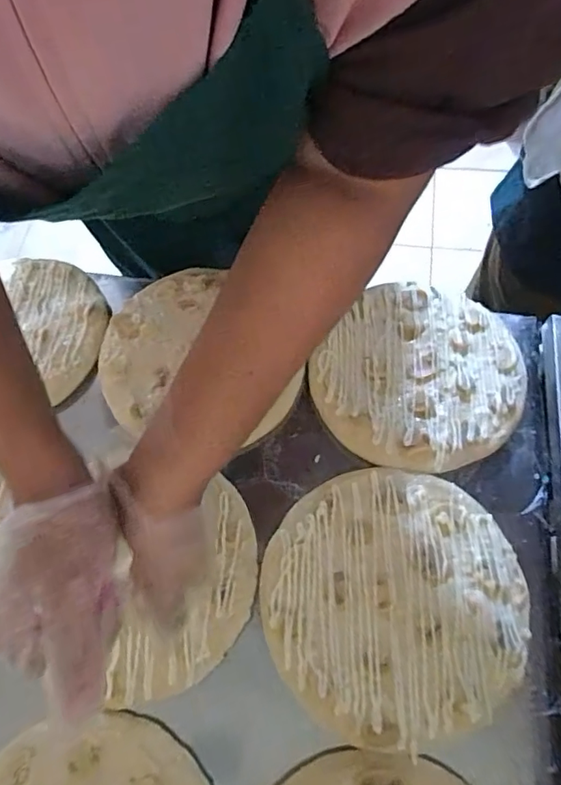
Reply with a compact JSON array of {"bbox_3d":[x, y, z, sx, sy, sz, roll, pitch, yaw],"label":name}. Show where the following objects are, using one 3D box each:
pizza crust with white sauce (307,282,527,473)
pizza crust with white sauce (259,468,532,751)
[{"bbox_3d":[0.130,-0.019,0.473,0.184,0.014,0.189,-1,67,3],"label":"pizza crust with white sauce"},{"bbox_3d":[0.087,0.161,0.397,0.199,0.011,0.193,-13,67,-2],"label":"pizza crust with white sauce"}]

